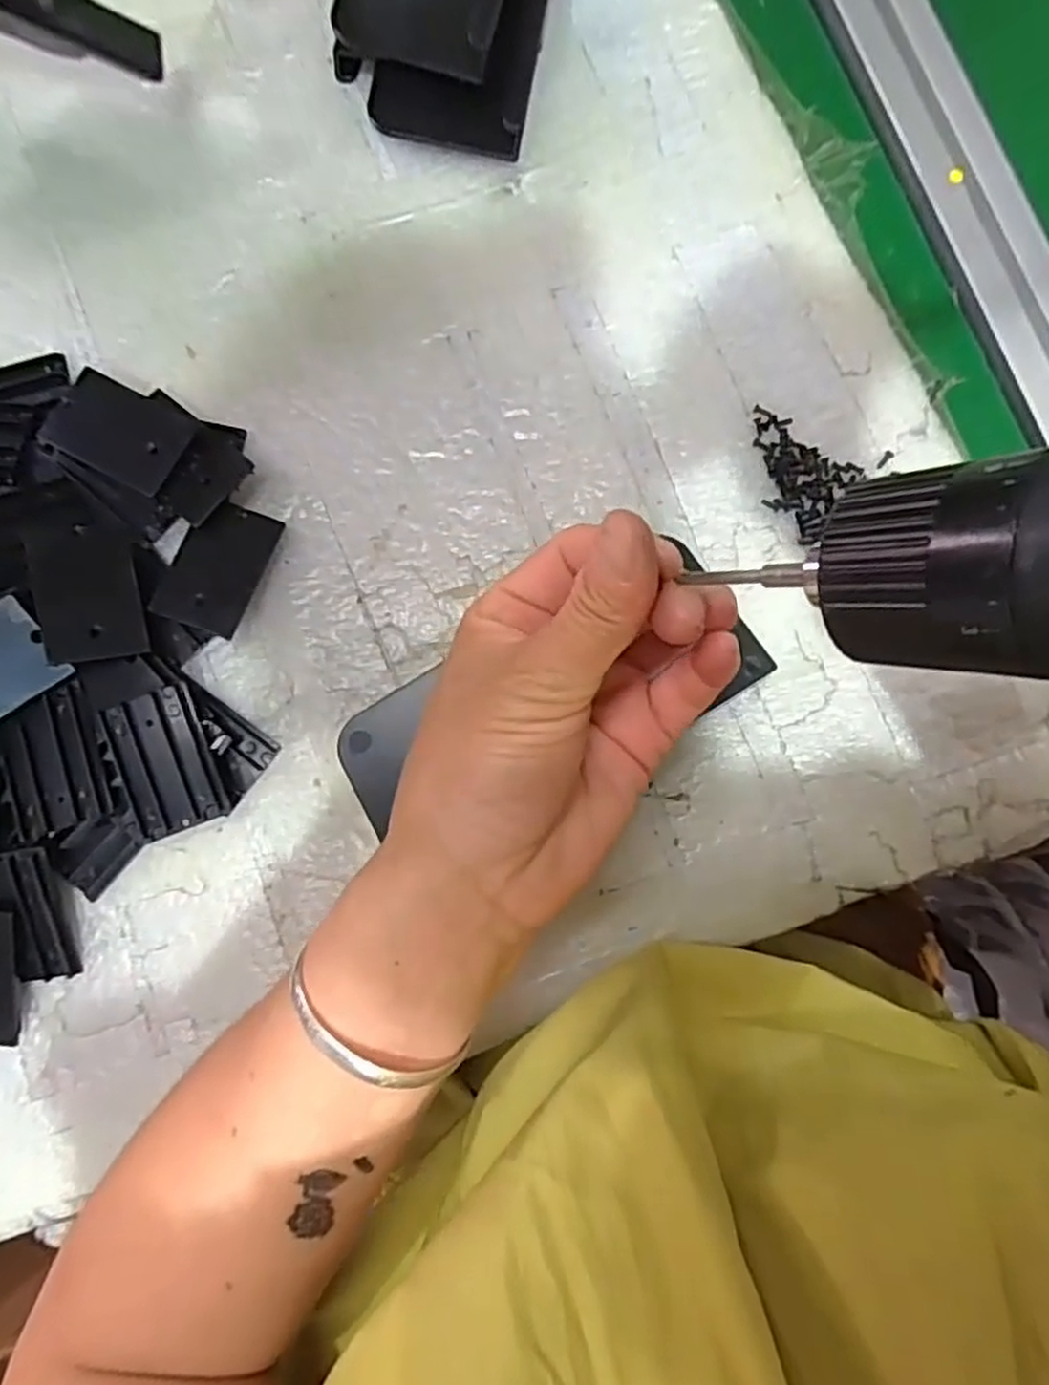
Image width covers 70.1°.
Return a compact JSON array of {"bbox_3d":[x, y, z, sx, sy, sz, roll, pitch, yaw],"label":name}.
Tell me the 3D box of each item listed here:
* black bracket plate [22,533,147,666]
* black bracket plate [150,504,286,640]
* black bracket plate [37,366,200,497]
[{"bbox_3d":[-0.172,-0.039,0.295,0.036,0.005,0.051,-9,83,-27],"label":"black bracket plate"},{"bbox_3d":[-0.128,-0.053,0.312,0.034,0.004,0.054,23,78,-11],"label":"black bracket plate"},{"bbox_3d":[-0.165,-0.106,0.304,0.057,0.005,0.035,28,89,5],"label":"black bracket plate"}]

